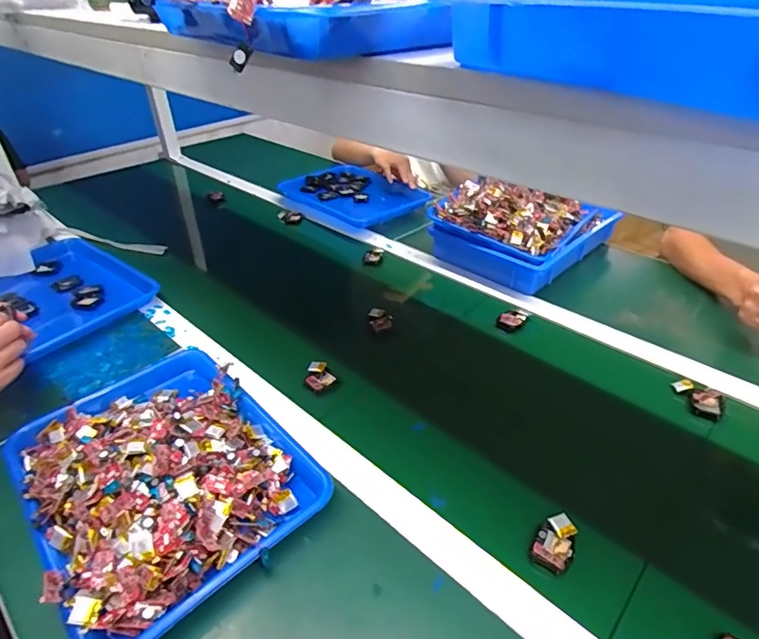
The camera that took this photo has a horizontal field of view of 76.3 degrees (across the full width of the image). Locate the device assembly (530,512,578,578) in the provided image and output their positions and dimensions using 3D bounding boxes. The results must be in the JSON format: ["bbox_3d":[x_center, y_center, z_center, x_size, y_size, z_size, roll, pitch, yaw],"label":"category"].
[{"bbox_3d":[0.173,0.220,0.475,0.037,0.014,0.059,26,43,33],"label":"device assembly"}]

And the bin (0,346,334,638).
[{"bbox_3d":[-0.247,0.161,0.539,0.254,0.075,0.336,-29,44,-33],"label":"bin"}]

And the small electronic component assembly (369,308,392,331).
[{"bbox_3d":[0.003,0.001,0.784,0.036,0.027,0.030,-3,35,-3],"label":"small electronic component assembly"}]

